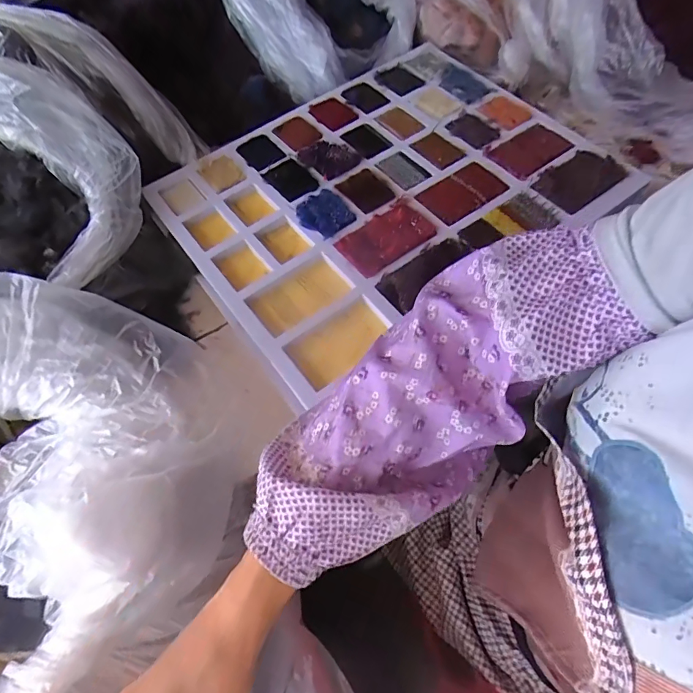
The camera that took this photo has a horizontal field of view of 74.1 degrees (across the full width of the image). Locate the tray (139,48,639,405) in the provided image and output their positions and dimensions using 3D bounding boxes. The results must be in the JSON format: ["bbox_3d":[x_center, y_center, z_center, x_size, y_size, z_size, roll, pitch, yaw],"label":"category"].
[{"bbox_3d":[0.040,-0.193,0.508,0.439,0.043,0.355,-33,66,-12],"label":"tray"}]

